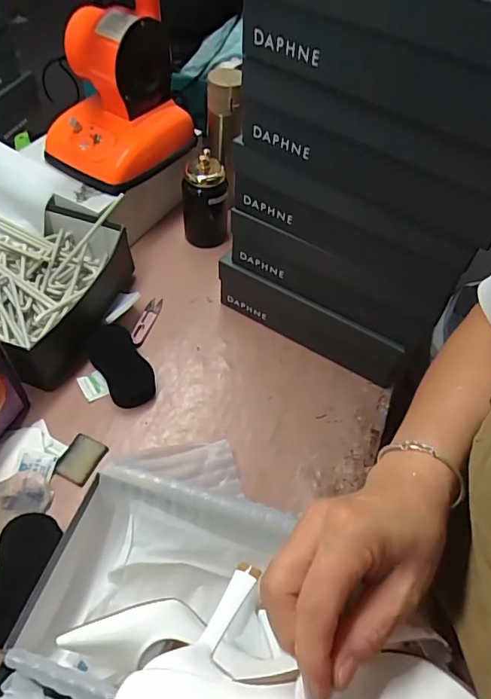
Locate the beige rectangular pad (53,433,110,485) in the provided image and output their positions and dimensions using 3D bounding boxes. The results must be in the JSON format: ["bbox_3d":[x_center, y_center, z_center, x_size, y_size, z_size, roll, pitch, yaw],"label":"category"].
[{"bbox_3d":[-0.213,0.141,0.628,0.048,0.006,0.058,21,54,11],"label":"beige rectangular pad"}]

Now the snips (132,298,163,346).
[{"bbox_3d":[-0.158,-0.050,0.781,0.025,0.015,0.113,10,53,3],"label":"snips"}]

